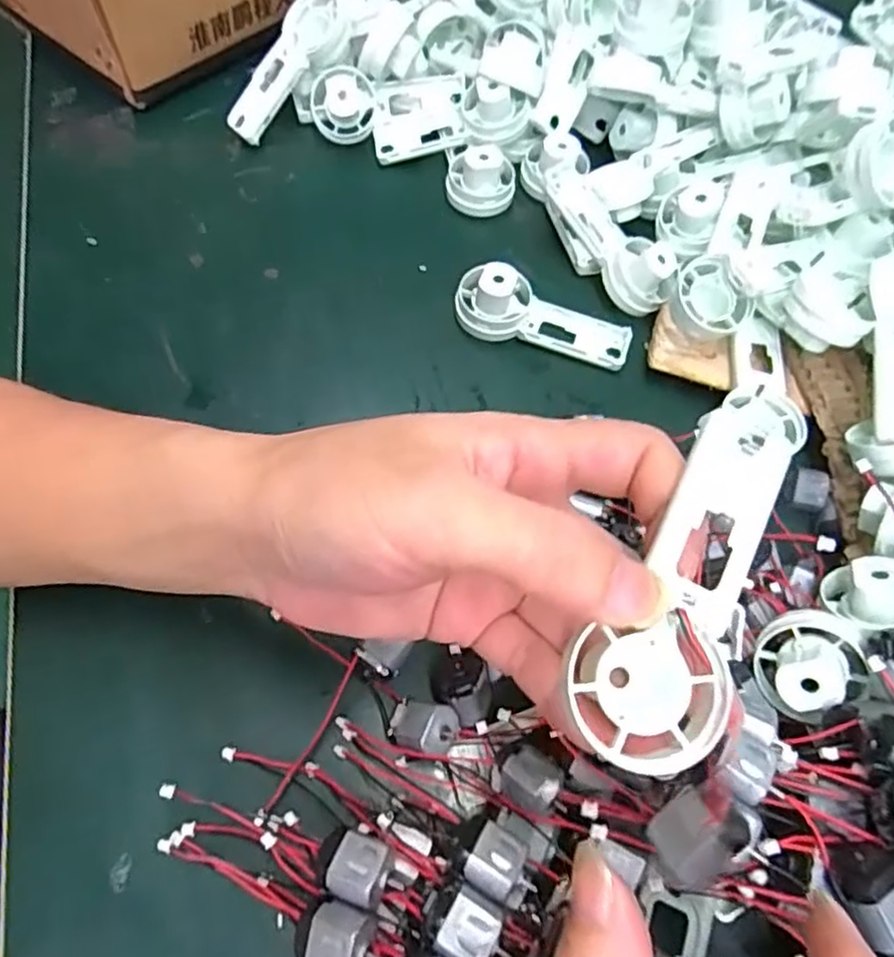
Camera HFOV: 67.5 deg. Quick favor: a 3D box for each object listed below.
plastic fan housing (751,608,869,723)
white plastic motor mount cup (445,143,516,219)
[{"bbox_3d":[0.135,0.069,0.249,0.037,0.023,0.036,-43,33,0],"label":"plastic fan housing"},{"bbox_3d":[0.019,-0.177,0.388,0.042,0.025,0.035,12,64,4],"label":"white plastic motor mount cup"}]

